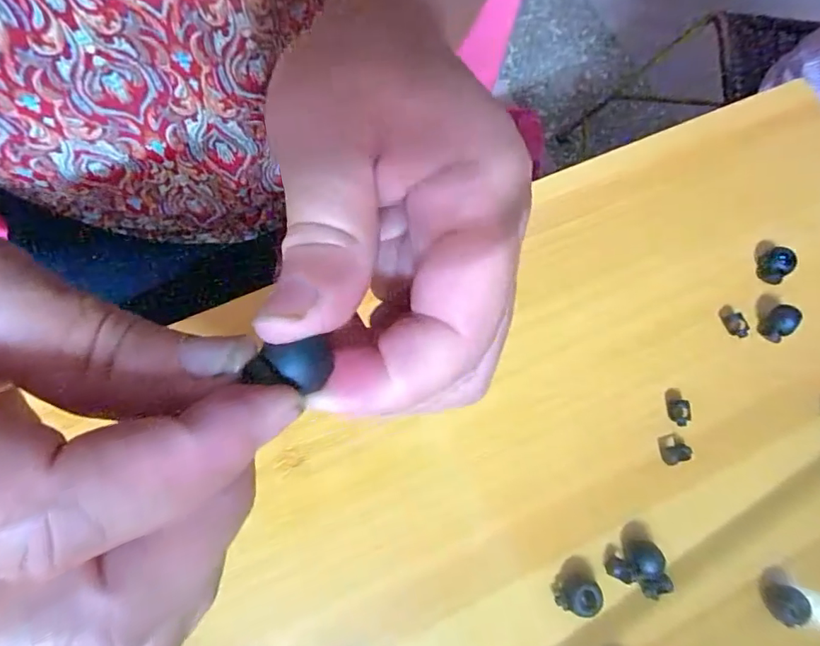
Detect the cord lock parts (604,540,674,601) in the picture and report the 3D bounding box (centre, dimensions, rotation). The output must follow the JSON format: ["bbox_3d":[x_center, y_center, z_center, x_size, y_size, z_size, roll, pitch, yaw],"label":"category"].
[{"bbox_3d":[0.103,0.112,0.221,0.023,0.011,0.023,1,77,-4],"label":"cord lock parts"}]

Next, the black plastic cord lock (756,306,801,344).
[{"bbox_3d":[0.195,0.000,0.260,0.017,0.012,0.013,-43,83,-12],"label":"black plastic cord lock"}]

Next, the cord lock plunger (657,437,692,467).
[{"bbox_3d":[0.129,0.062,0.241,0.013,0.010,0.013,-13,78,-7],"label":"cord lock plunger"}]

